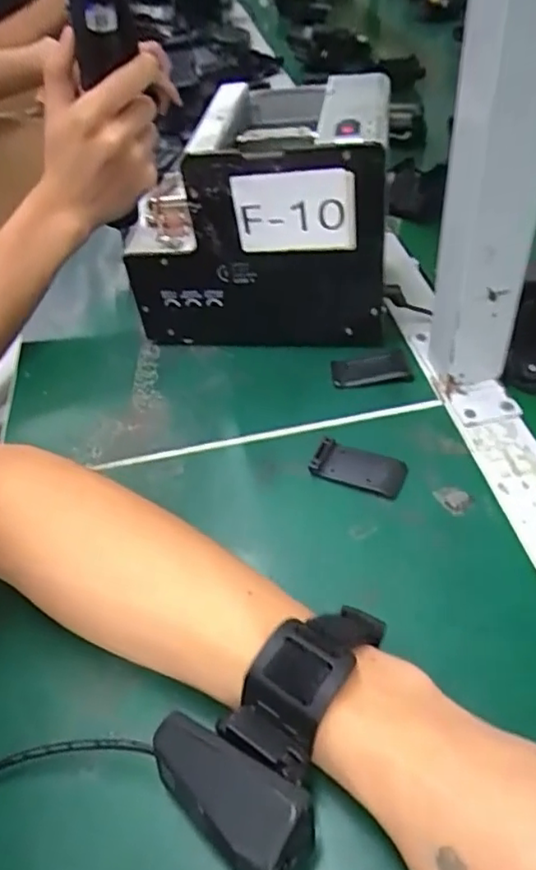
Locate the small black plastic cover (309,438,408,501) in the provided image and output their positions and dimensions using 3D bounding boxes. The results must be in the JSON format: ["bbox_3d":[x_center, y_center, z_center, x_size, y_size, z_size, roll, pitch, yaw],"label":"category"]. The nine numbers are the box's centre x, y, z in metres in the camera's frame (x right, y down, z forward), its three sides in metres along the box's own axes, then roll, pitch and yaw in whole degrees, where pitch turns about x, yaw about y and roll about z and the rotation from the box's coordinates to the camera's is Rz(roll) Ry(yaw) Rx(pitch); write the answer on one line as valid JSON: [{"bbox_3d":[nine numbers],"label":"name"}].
[{"bbox_3d":[0.055,0.020,0.379,0.056,0.005,0.029,16,51,22],"label":"small black plastic cover"}]

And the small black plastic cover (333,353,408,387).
[{"bbox_3d":[0.072,-0.047,0.445,0.052,0.006,0.032,-6,46,3],"label":"small black plastic cover"}]

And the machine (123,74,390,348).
[{"bbox_3d":[0.000,-0.166,0.471,0.180,0.149,0.142,4,47,12],"label":"machine"}]

